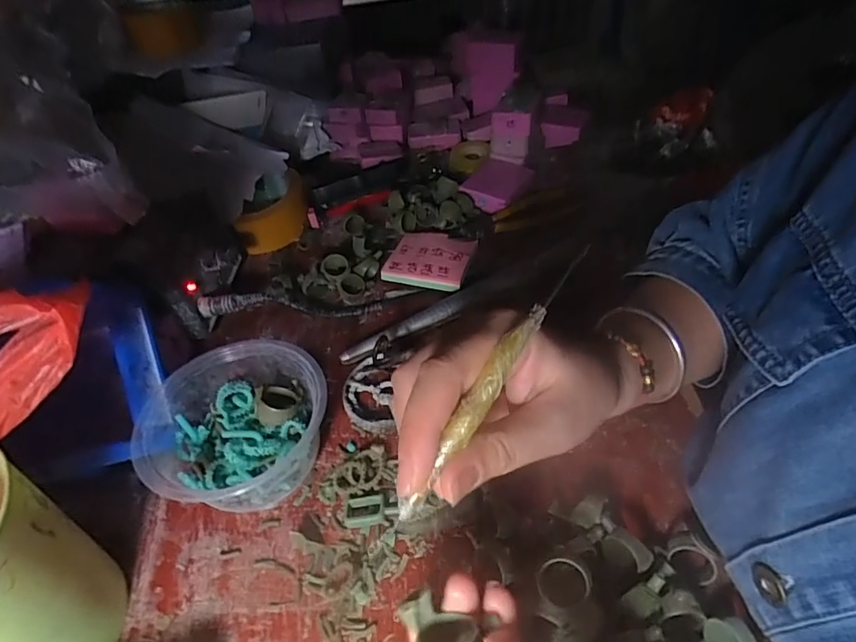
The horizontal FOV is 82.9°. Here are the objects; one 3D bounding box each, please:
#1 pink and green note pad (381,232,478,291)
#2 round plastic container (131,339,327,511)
[{"bbox_3d":[0.001,-0.062,0.471,0.080,0.012,0.078,9,44,14],"label":"pink and green note pad"},{"bbox_3d":[-0.125,0.068,0.312,0.114,0.057,0.108,-3,44,3],"label":"round plastic container"}]

